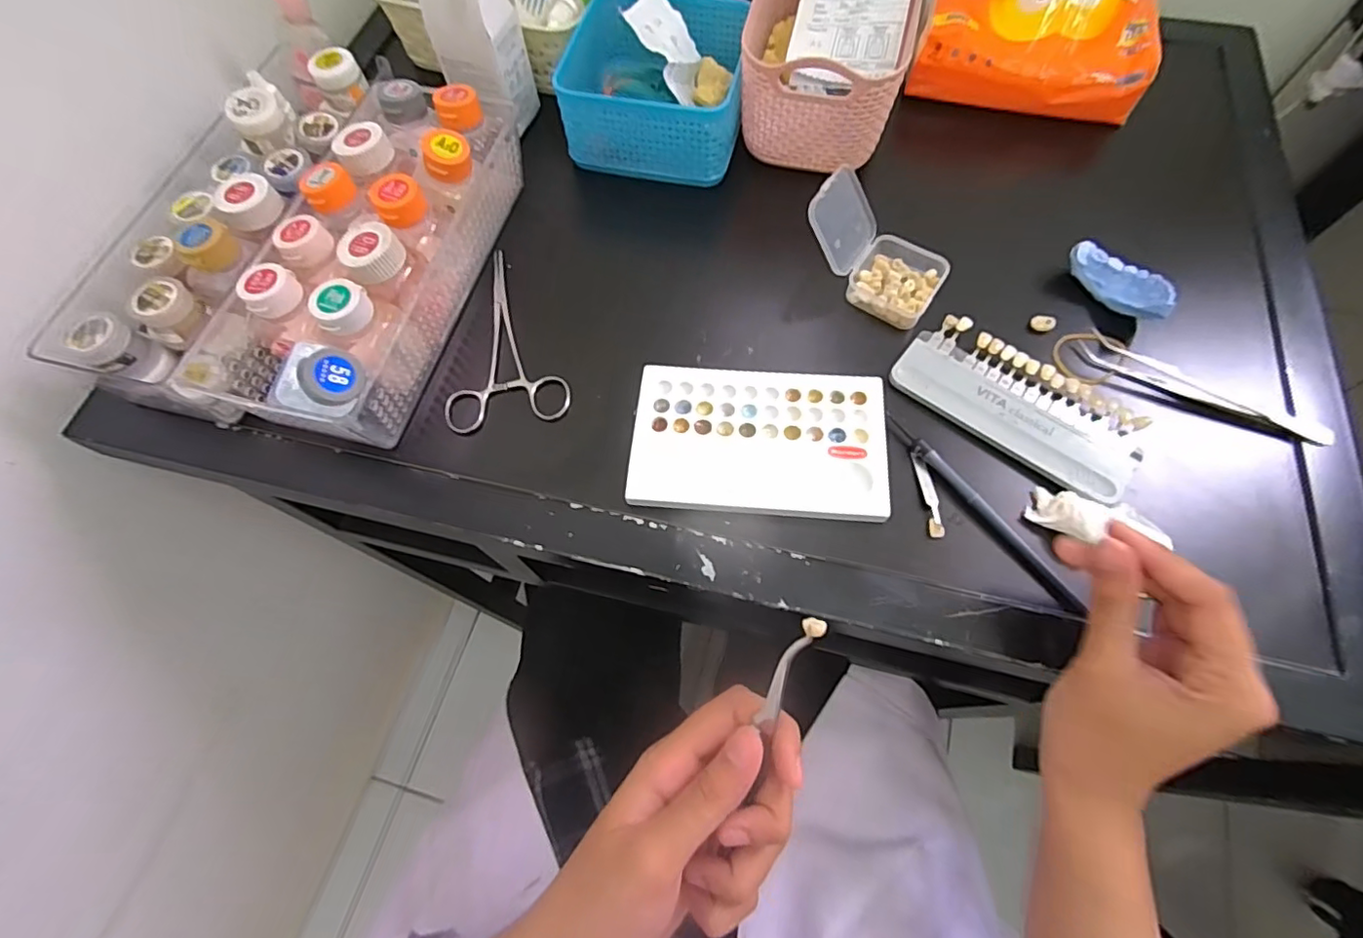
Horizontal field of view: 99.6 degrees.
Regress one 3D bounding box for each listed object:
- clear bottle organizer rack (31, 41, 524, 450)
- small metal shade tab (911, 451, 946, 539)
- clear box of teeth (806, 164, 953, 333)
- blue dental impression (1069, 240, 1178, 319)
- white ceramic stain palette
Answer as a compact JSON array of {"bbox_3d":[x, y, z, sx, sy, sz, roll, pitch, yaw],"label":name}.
[{"bbox_3d":[-0.248,-0.162,0.395,0.214,0.084,0.278,13,67,7],"label":"clear bottle organizer rack"},{"bbox_3d":[0.147,0.016,0.342,0.010,0.004,0.051,-4,66,0],"label":"small metal shade tab"},{"bbox_3d":[0.132,-0.149,0.382,0.092,0.053,0.056,33,71,15],"label":"clear box of teeth"},{"bbox_3d":[0.295,-0.127,0.388,0.023,0.025,0.071,-34,69,-13],"label":"blue dental impression"},{"bbox_3d":[0.048,-0.019,0.358,0.152,0.011,0.094,4,66,4],"label":"white ceramic stain palette"}]

